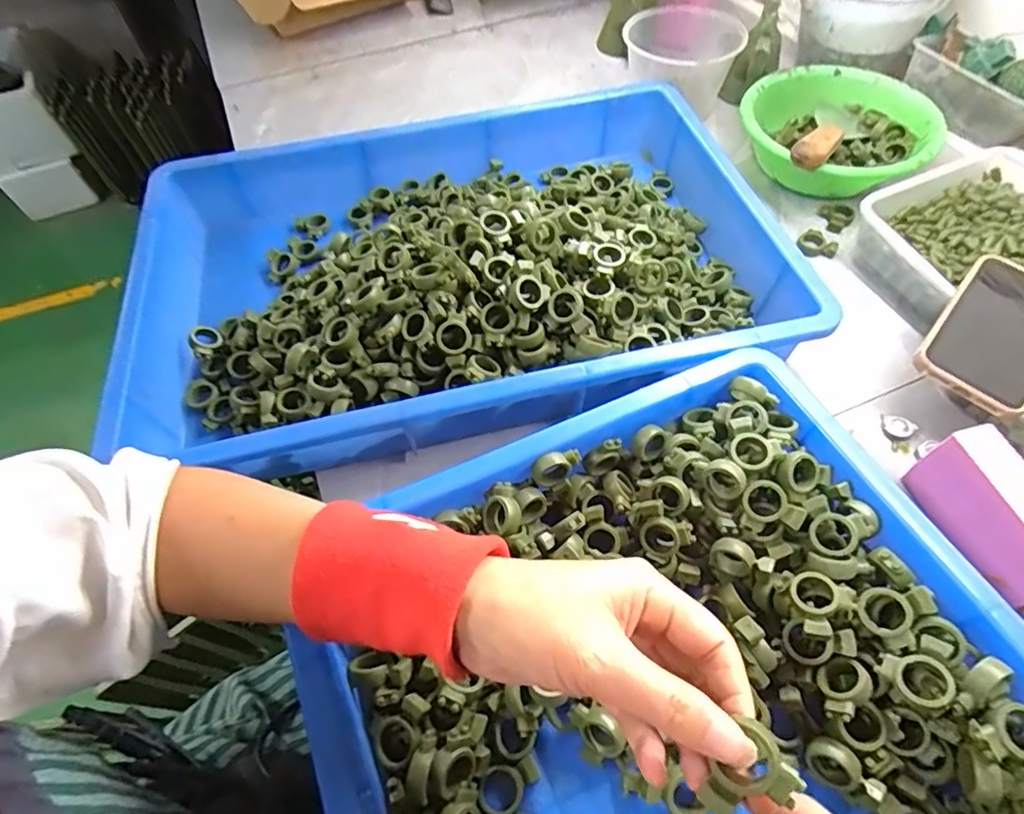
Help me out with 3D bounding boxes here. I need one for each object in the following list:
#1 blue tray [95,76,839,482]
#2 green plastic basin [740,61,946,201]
[{"bbox_3d":[-0.054,-0.139,0.517,0.555,0.094,0.365,-12,58,-5],"label":"blue tray"},{"bbox_3d":[0.366,-0.315,0.614,0.201,0.071,0.201,-1,58,2],"label":"green plastic basin"}]

